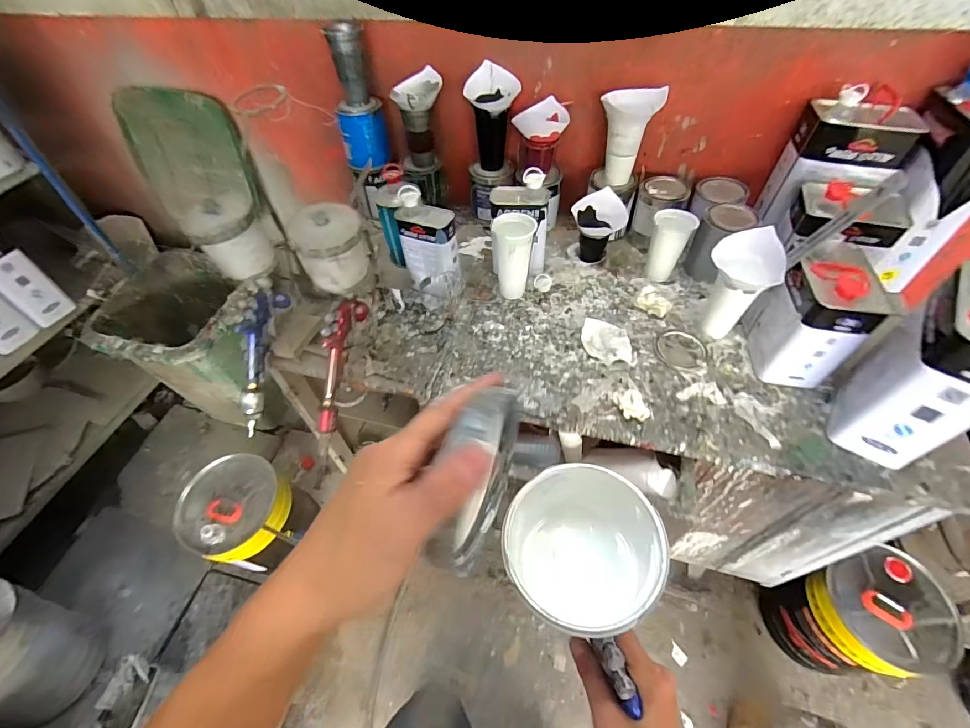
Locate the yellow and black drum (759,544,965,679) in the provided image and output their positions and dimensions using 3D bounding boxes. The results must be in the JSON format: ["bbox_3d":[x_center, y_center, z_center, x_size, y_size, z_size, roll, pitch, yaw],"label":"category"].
[{"bbox_3d":[0.912,0.626,1.046,0.251,0.312,0.234,-9,53,-5],"label":"yellow and black drum"}]

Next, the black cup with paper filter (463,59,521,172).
[{"bbox_3d":[0.014,-0.539,0.943,0.095,0.182,0.078,26,58,20],"label":"black cup with paper filter"}]

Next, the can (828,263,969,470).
[{"bbox_3d":[0.627,0.011,0.600,0.112,0.260,0.160,29,59,21],"label":"can"}]

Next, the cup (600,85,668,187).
[{"bbox_3d":[0.289,-0.465,0.876,0.094,0.165,0.095,-29,57,-19],"label":"cup"}]

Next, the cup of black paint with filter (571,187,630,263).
[{"bbox_3d":[0.248,-0.299,0.940,0.112,0.128,0.091,7,53,7],"label":"cup of black paint with filter"}]

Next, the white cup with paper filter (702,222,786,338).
[{"bbox_3d":[0.445,-0.144,0.770,0.101,0.172,0.104,-1,53,1],"label":"white cup with paper filter"}]

